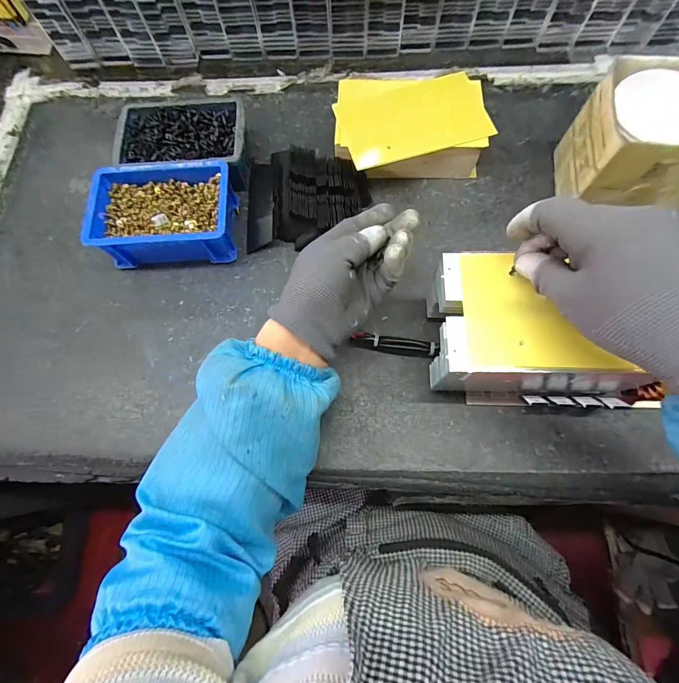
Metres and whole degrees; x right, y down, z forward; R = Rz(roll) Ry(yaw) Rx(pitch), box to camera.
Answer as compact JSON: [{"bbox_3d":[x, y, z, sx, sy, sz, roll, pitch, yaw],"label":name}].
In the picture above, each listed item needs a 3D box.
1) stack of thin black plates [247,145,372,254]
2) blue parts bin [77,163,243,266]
[{"bbox_3d":[-0.040,-0.166,0.413,0.141,0.031,0.119,3,71,3],"label":"stack of thin black plates"},{"bbox_3d":[-0.188,-0.139,0.396,0.144,0.052,0.110,0,70,2],"label":"blue parts bin"}]

